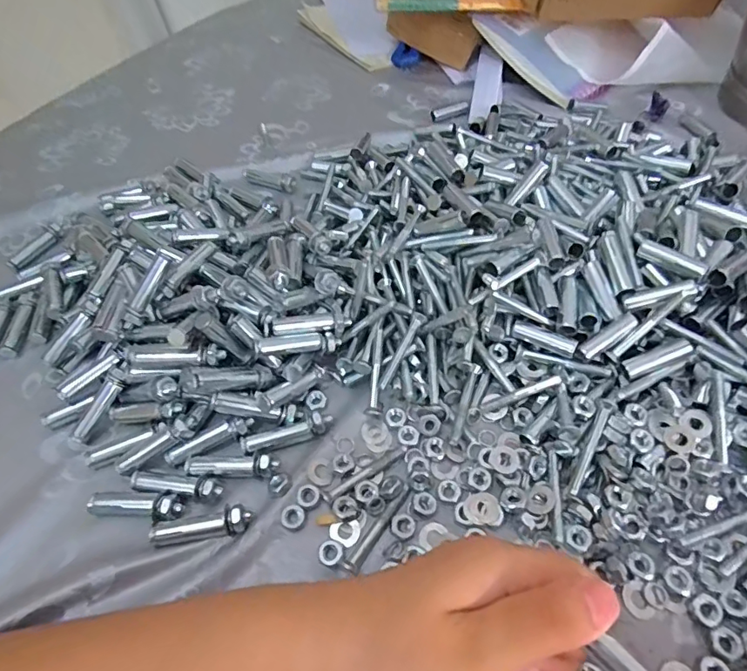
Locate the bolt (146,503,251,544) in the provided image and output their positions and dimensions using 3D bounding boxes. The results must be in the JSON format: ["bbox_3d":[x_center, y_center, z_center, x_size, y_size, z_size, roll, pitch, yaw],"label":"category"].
[{"bbox_3d":[-0.095,0.104,0.278,0.053,0.012,0.013,-11,53,-3],"label":"bolt"}]

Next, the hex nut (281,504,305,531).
[{"bbox_3d":[-0.045,0.100,0.282,0.012,0.004,0.013,30,61,25],"label":"hex nut"}]

